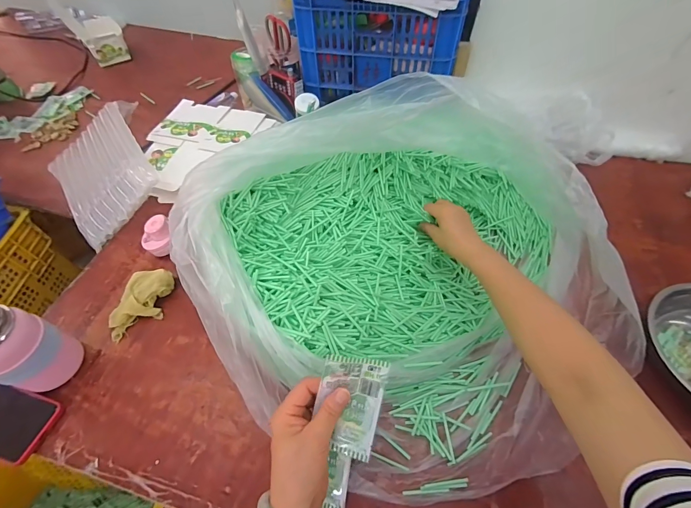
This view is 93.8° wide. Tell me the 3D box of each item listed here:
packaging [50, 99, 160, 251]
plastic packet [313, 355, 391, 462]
[{"bbox_3d":[-0.490,-0.176,0.653,0.222,0.049,0.268,-42,68,2],"label":"packaging"},{"bbox_3d":[0.004,0.155,0.333,0.065,0.016,0.096,11,86,-3],"label":"plastic packet"}]

